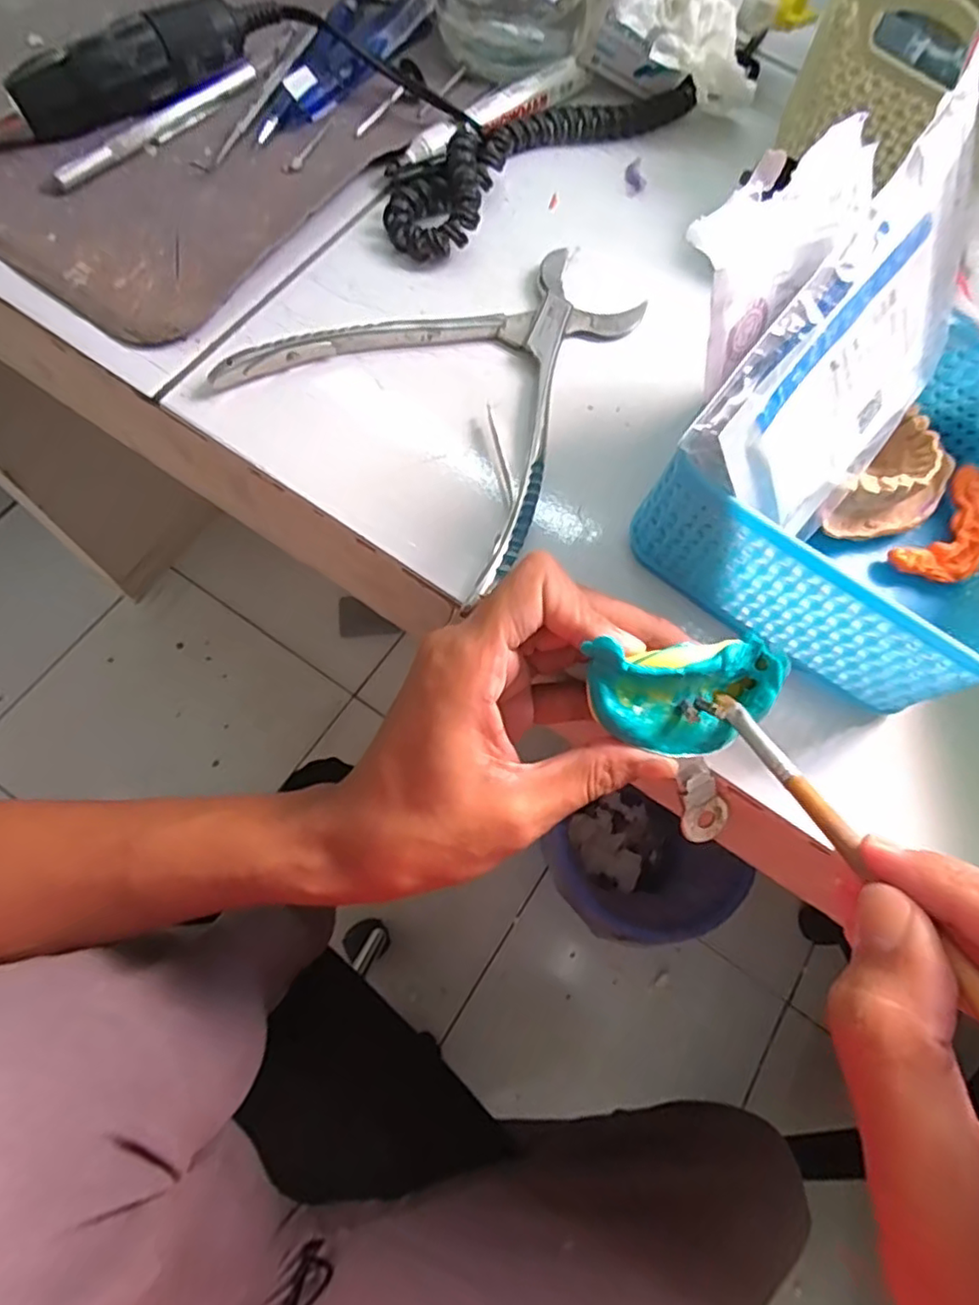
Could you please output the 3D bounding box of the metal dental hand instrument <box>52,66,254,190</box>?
[{"bbox_3d":[-0.156,-0.251,0.306,0.010,0.009,0.114,43,72,8],"label":"metal dental hand instrument"}]

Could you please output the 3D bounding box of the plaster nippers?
[{"bbox_3d":[-0.012,-0.125,0.279,0.145,0.016,0.169,37,71,6],"label":"plaster nippers"}]

